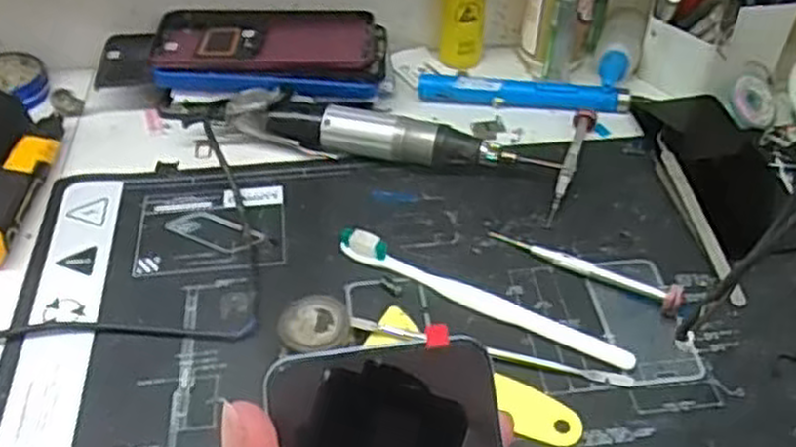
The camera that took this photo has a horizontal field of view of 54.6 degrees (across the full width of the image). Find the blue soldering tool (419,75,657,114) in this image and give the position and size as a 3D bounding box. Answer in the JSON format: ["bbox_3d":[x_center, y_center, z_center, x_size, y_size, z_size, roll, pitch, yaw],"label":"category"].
[{"bbox_3d":[0.103,-0.101,0.604,0.170,0.020,0.020,7,44,7],"label":"blue soldering tool"}]

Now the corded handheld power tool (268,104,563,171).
[{"bbox_3d":[0.008,-0.055,0.546,0.195,0.031,0.029,11,45,11],"label":"corded handheld power tool"}]

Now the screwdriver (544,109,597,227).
[{"bbox_3d":[0.123,-0.042,0.547,0.016,0.009,0.126,13,45,14],"label":"screwdriver"}]

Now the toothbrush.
[{"bbox_3d":[0.050,0.041,0.456,0.182,0.017,0.019,20,47,20],"label":"toothbrush"}]

